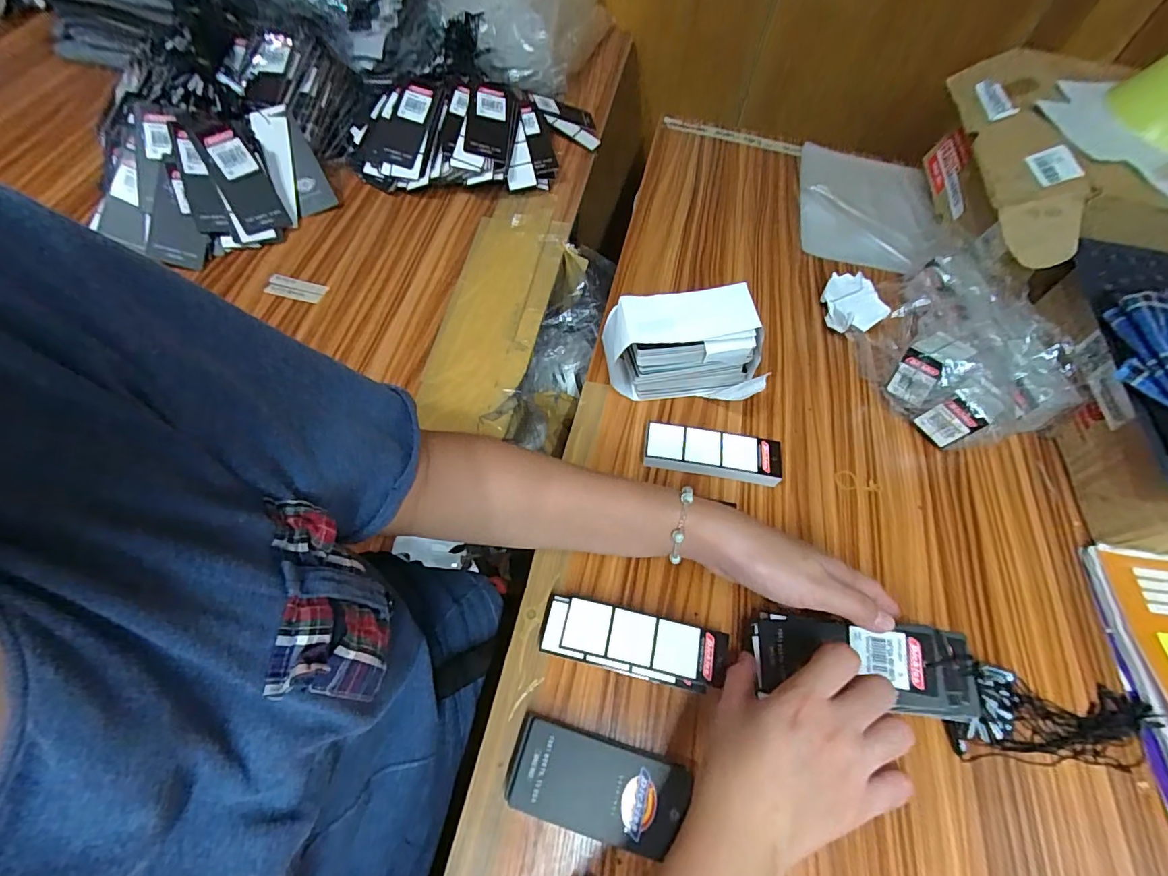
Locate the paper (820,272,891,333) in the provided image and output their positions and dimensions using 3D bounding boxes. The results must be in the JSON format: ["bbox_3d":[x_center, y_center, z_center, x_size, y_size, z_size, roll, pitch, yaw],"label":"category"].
[{"bbox_3d":[0.290,-0.145,0.536,0.050,0.043,0.061,-5,60,-7],"label":"paper"}]

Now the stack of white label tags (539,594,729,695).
[{"bbox_3d":[0.036,0.152,0.363,0.131,0.021,0.044,13,60,3],"label":"stack of white label tags"}]

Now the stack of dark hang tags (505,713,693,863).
[{"bbox_3d":[0.008,0.224,0.319,0.109,0.026,0.051,16,60,5],"label":"stack of dark hang tags"}]

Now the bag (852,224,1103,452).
[{"bbox_3d":[0.385,-0.105,0.501,0.180,0.082,0.207,-11,61,-10],"label":"bag"}]

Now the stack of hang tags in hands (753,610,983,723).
[{"bbox_3d":[0.184,0.151,0.332,0.129,0.014,0.053,-1,57,24],"label":"stack of hang tags in hands"}]

